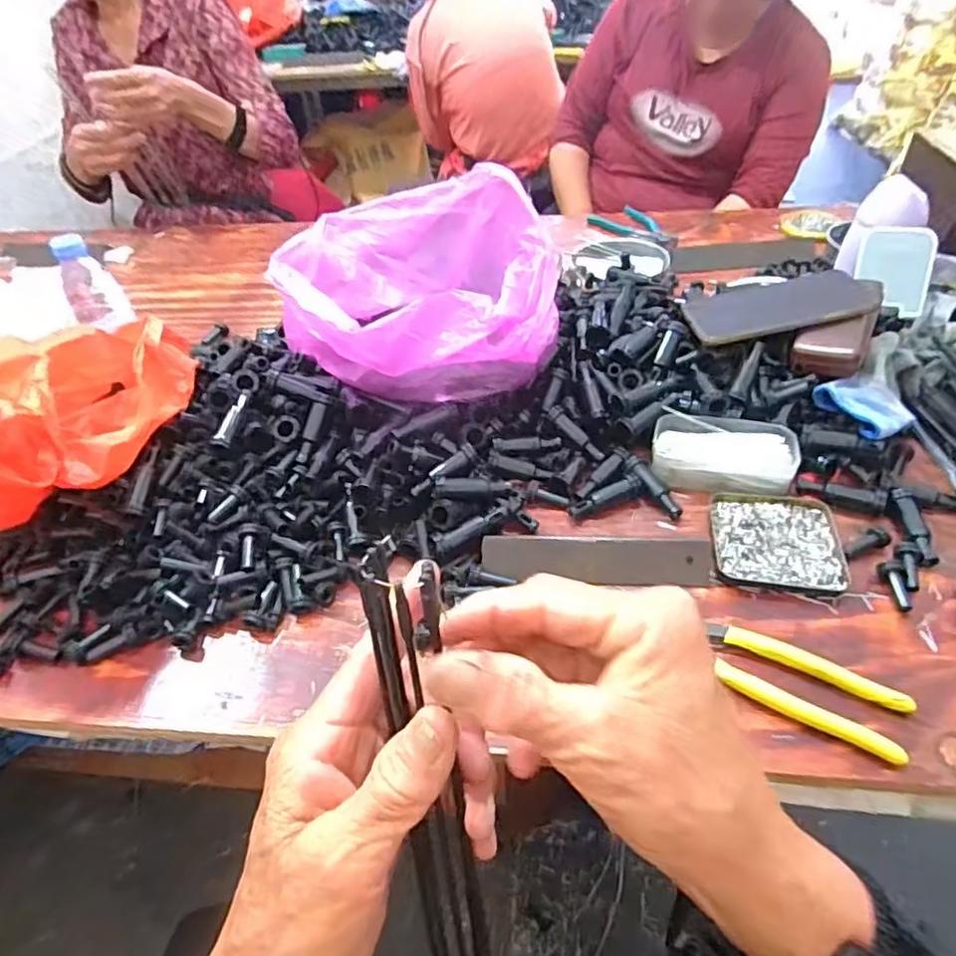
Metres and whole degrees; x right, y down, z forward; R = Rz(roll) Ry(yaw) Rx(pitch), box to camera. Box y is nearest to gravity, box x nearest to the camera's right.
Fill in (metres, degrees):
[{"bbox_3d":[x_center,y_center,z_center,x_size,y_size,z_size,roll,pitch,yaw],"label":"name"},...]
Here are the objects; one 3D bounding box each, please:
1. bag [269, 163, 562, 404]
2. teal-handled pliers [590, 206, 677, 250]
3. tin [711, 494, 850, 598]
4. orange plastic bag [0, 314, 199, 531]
[{"bbox_3d":[-0.055,-0.177,0.611,0.253,0.134,0.190,-1,44,5],"label":"bag"},{"bbox_3d":[0.238,-0.383,0.971,0.041,0.027,0.162,-27,48,-21],"label":"teal-handled pliers"},{"bbox_3d":[0.239,0.048,0.517,0.095,0.009,0.093,6,45,11],"label":"tin"},{"bbox_3d":[-0.360,-0.065,0.543,0.158,0.141,0.228,18,49,22],"label":"orange plastic bag"}]

